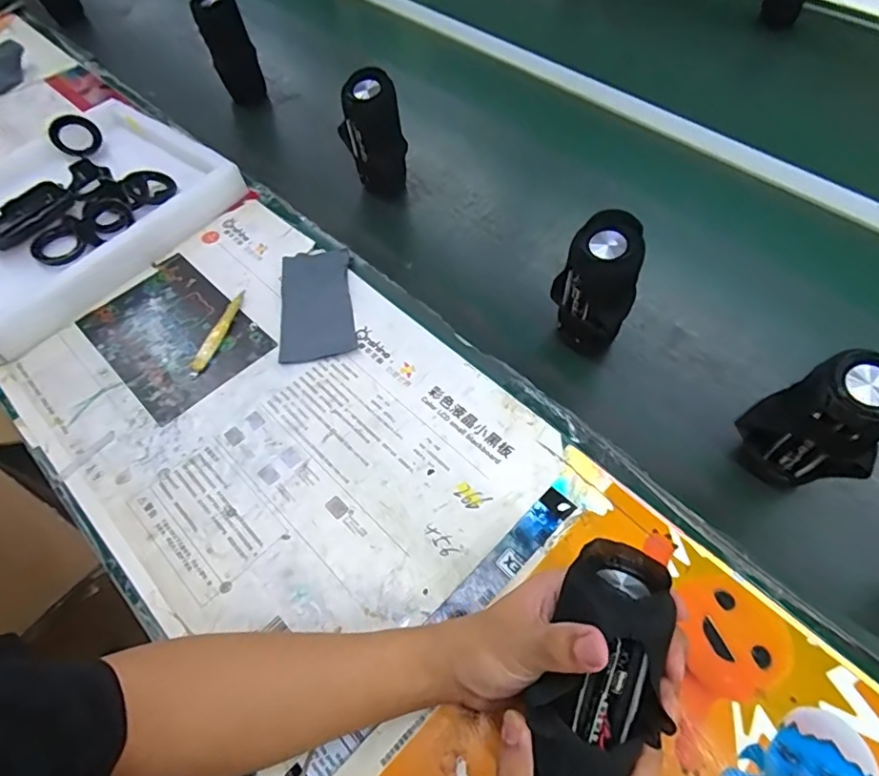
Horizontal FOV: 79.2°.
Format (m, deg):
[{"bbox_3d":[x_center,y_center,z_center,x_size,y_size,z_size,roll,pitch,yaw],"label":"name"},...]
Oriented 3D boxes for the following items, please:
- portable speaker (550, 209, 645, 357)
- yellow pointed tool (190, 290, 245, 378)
[{"bbox_3d":[0.154,-0.090,0.531,0.057,0.152,0.066,-35,63,-18],"label":"portable speaker"},{"bbox_3d":[-0.247,-0.064,0.594,0.014,0.011,0.119,14,60,10],"label":"yellow pointed tool"}]

